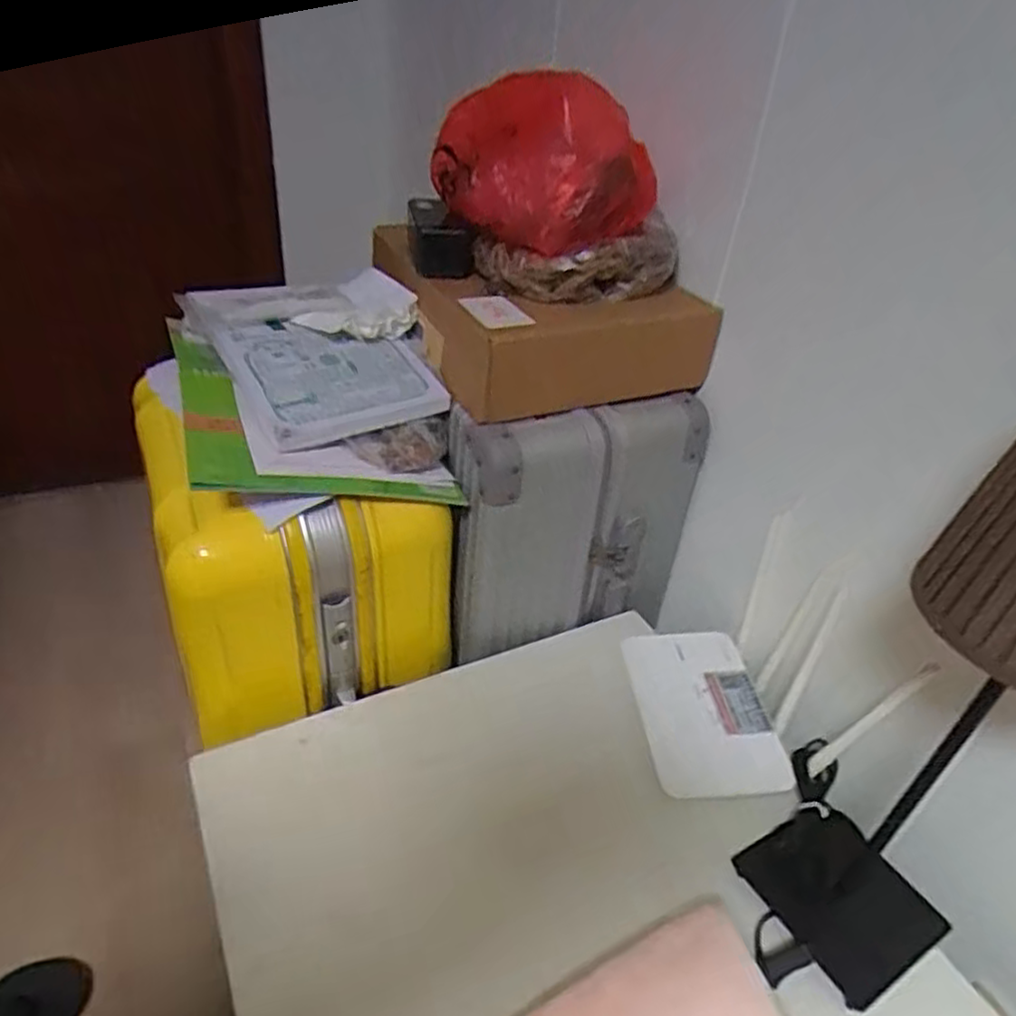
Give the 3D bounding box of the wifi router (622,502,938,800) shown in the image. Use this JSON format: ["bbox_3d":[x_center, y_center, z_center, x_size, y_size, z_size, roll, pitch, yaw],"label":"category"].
[{"bbox_3d":[0.220,0.131,0.694,0.169,0.142,0.232,2,36,-5],"label":"wifi router"}]

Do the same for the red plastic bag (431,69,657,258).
[{"bbox_3d":[0.035,-0.335,0.689,0.202,0.131,0.144,0,36,-7],"label":"red plastic bag"}]

